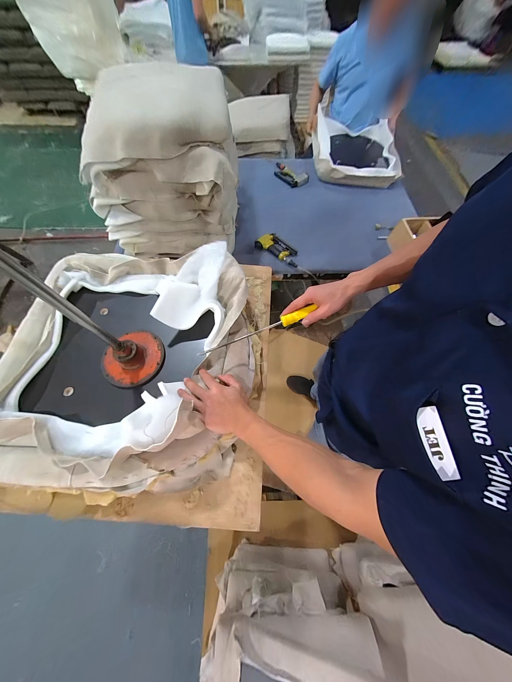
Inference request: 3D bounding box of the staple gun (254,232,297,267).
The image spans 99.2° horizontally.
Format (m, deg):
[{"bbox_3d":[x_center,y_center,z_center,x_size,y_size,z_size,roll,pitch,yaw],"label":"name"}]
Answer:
[{"bbox_3d":[0.131,-0.479,1.142,0.250,0.055,0.117,37,70,15],"label":"staple gun"}]

